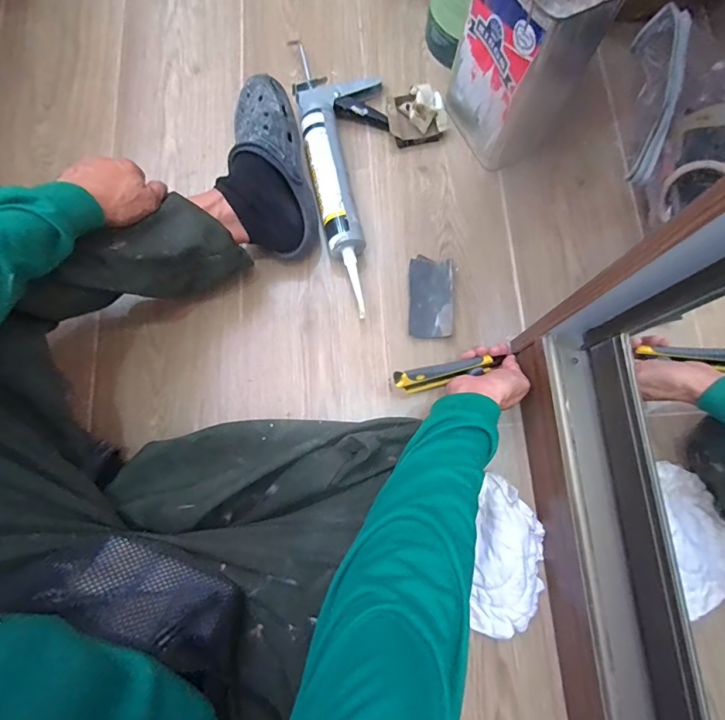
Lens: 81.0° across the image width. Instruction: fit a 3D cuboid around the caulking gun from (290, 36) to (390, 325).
[{"bbox_3d":[-0.018,-0.296,0.636,0.132,0.057,0.472,-9,77,-2],"label":"caulking gun"}]

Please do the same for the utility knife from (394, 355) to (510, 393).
[{"bbox_3d":[0.106,0.016,0.527,0.153,0.023,0.023,-11,77,-23],"label":"utility knife"}]

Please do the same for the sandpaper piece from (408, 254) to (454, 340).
[{"bbox_3d":[0.099,-0.089,0.613,0.062,0.014,0.120,3,77,0],"label":"sandpaper piece"}]

